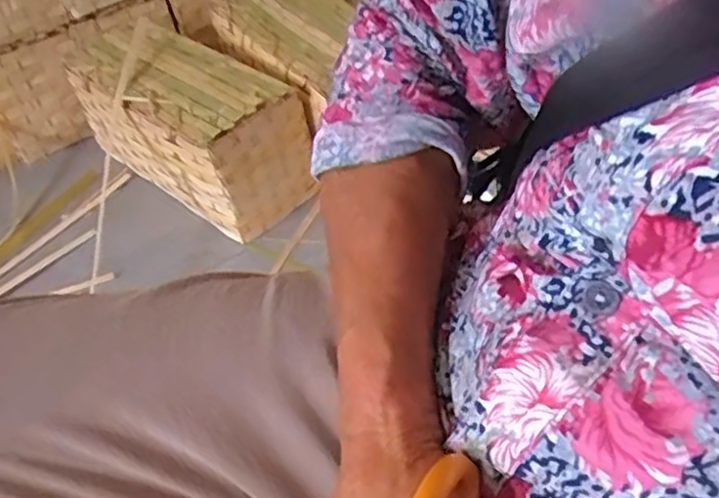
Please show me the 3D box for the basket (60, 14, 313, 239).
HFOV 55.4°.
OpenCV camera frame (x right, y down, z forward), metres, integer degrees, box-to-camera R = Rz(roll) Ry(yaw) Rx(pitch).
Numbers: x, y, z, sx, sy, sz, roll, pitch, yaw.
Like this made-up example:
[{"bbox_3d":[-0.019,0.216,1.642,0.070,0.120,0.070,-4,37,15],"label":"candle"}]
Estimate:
[{"bbox_3d":[-0.280,-0.198,1.134,0.406,0.203,0.191,26,54,30],"label":"basket"}]

